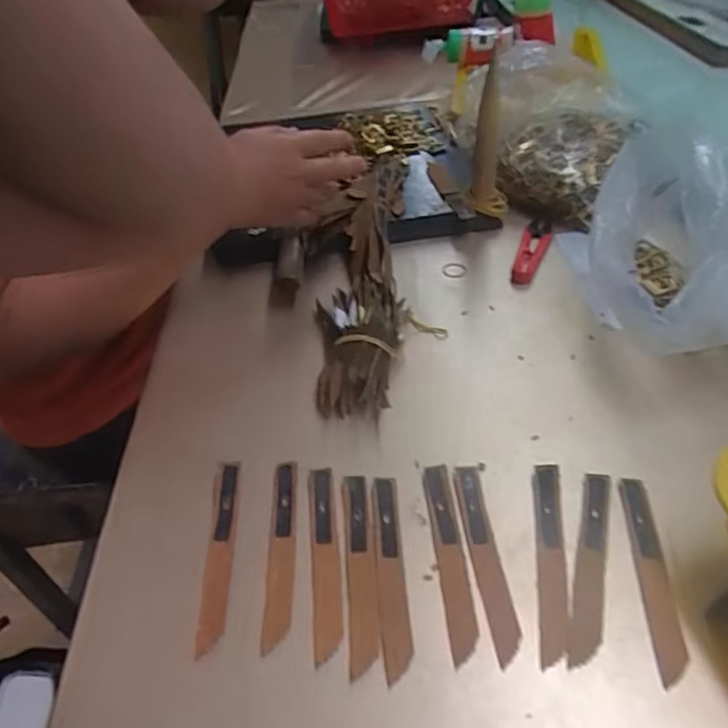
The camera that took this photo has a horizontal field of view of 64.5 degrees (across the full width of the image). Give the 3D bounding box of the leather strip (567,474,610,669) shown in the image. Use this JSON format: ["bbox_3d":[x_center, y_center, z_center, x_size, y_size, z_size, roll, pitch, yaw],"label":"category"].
[{"bbox_3d":[0.136,0.117,0.346,0.017,0.005,0.124,11,46,16],"label":"leather strip"}]

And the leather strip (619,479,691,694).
[{"bbox_3d":[0.171,0.122,0.341,0.018,0.004,0.121,7,47,2],"label":"leather strip"}]

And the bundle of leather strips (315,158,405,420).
[{"bbox_3d":[0.002,-0.102,0.545,0.079,0.058,0.356,0,44,4],"label":"bundle of leather strips"}]

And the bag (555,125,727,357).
[{"bbox_3d":[0.246,-0.094,0.469,0.125,0.133,0.194,2,44,7],"label":"bag"}]

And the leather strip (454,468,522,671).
[{"bbox_3d":[0.074,0.116,0.353,0.017,0.005,0.122,-6,44,-2],"label":"leather strip"}]

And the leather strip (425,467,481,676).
[{"bbox_3d":[0.053,0.117,0.356,0.017,0.004,0.123,-10,46,4],"label":"leather strip"}]

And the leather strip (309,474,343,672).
[{"bbox_3d":[-0.024,0.117,0.358,0.017,0.004,0.121,-6,44,-1],"label":"leather strip"}]

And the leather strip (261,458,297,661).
[{"bbox_3d":[-0.052,0.115,0.363,0.016,0.006,0.120,-4,44,1],"label":"leather strip"}]

